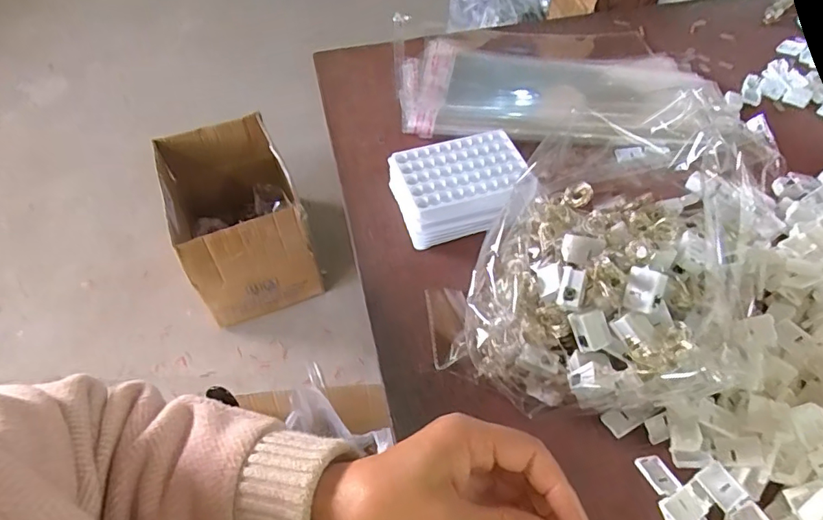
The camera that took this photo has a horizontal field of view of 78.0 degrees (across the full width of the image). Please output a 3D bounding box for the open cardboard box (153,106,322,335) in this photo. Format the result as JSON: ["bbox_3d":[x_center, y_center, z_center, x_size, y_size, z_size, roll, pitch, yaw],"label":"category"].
[{"bbox_3d":[-0.422,-0.095,1.258,0.263,0.307,0.404,-22,56,-14],"label":"open cardboard box"}]

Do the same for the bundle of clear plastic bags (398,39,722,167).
[{"bbox_3d":[0.173,-0.200,0.614,0.368,0.014,0.204,6,54,6],"label":"bundle of clear plastic bags"}]

